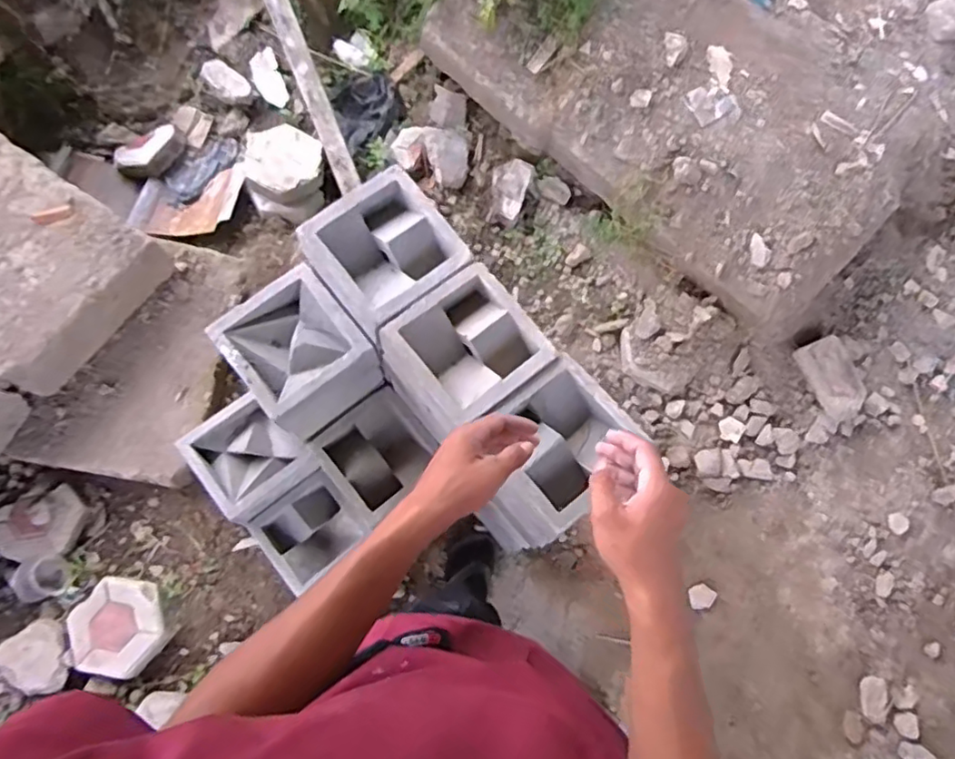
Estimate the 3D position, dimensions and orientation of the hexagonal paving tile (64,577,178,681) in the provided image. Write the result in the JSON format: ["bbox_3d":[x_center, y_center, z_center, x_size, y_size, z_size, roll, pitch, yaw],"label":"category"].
[{"bbox_3d":[-0.812,0.559,1.392,0.219,0.049,0.206,14,73,3],"label":"hexagonal paving tile"}]

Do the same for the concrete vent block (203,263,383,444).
[{"bbox_3d":[-0.321,-0.037,1.112,0.209,0.192,0.209,-38,77,-12],"label":"concrete vent block"}]

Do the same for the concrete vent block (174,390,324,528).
[{"bbox_3d":[-0.491,0.168,1.318,0.210,0.105,0.210,-40,78,-13],"label":"concrete vent block"}]

